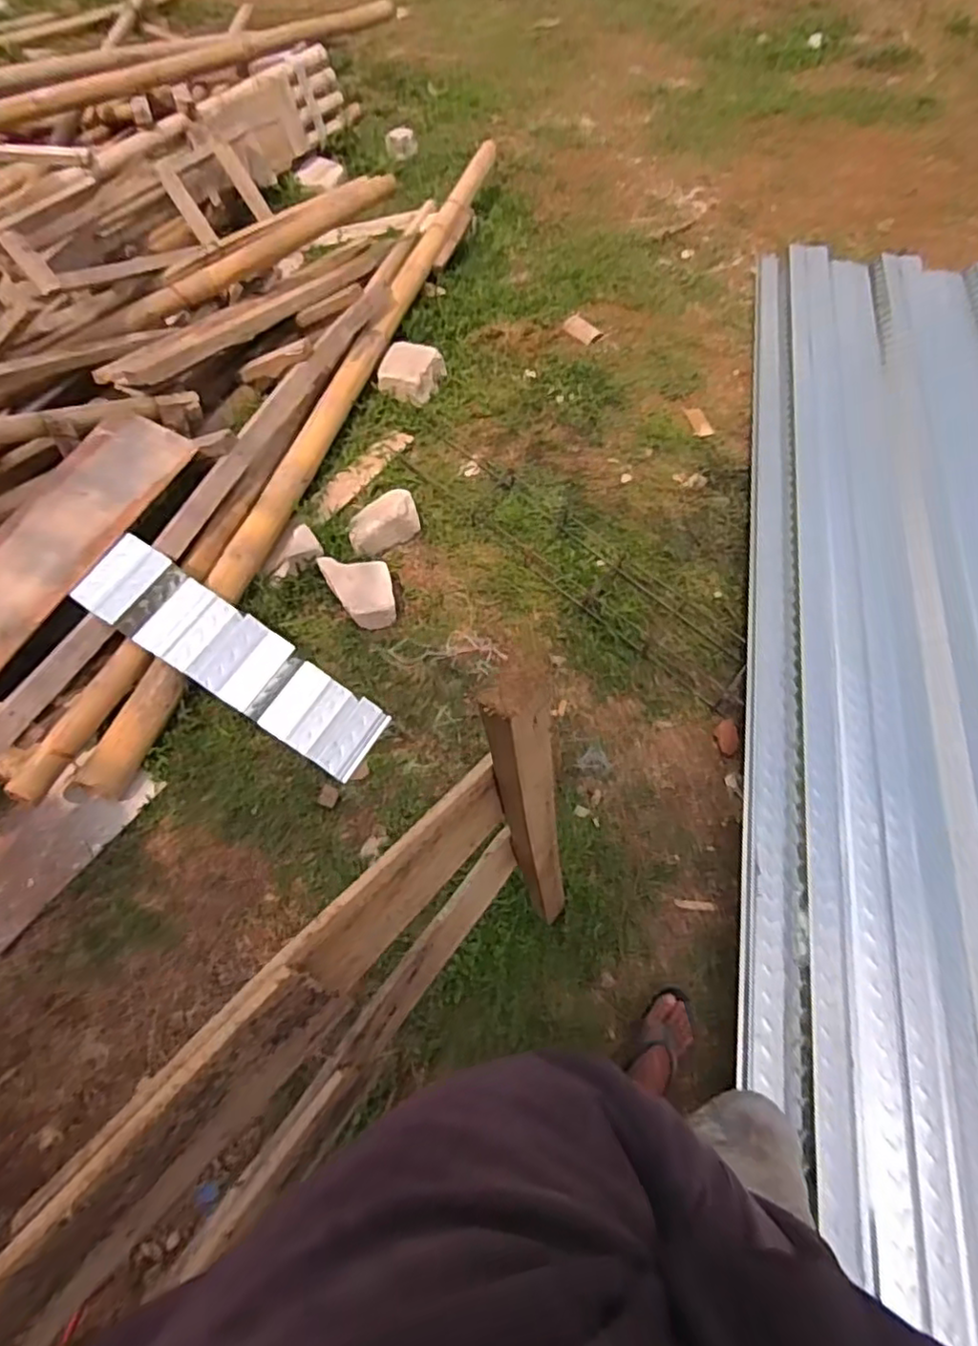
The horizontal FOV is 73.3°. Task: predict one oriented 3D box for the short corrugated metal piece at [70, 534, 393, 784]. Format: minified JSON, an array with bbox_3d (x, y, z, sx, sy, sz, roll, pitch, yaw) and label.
[{"bbox_3d":[-0.587,-0.034,1.536,0.737,0.066,0.191,36,63,-5],"label":"short corrugated metal piece"}]

